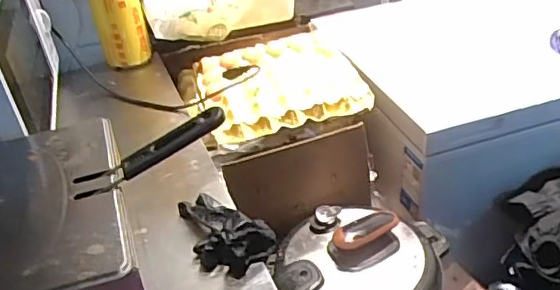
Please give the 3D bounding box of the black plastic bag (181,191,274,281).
[{"bbox_3d":[-0.075,0.106,0.744,0.092,0.040,0.145,-19,37,-23],"label":"black plastic bag"}]

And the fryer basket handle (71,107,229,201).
[{"bbox_3d":[-0.136,0.009,0.600,0.170,0.019,0.032,-30,38,-2],"label":"fryer basket handle"}]

